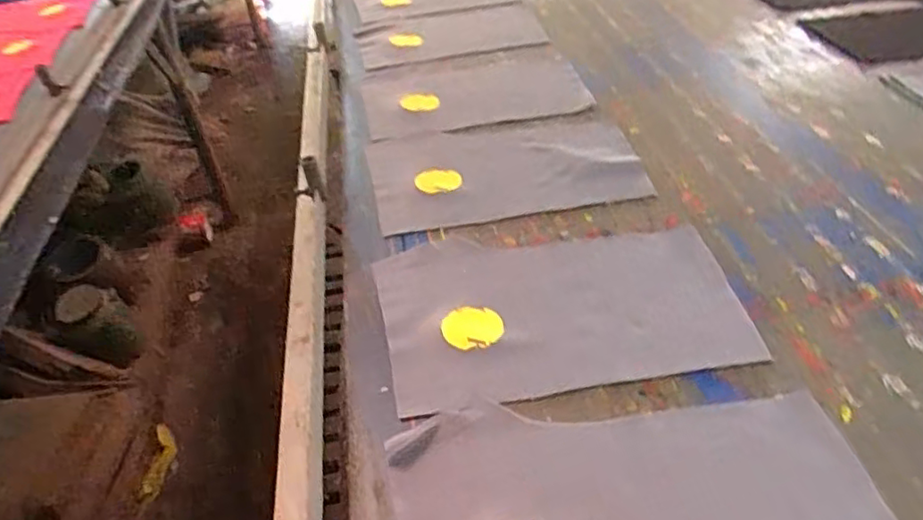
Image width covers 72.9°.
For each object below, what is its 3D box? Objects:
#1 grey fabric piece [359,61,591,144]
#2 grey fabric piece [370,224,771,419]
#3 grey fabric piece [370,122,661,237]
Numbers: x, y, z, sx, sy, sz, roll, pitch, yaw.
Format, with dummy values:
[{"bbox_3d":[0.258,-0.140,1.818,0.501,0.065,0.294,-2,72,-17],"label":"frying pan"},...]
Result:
[{"bbox_3d":[0.015,-0.282,1.032,0.351,0.010,0.230,-6,41,0],"label":"grey fabric piece"},{"bbox_3d":[0.095,0.041,0.653,0.353,0.012,0.226,-8,41,-2],"label":"grey fabric piece"},{"bbox_3d":[0.055,-0.131,0.856,0.355,0.011,0.233,-8,41,-2],"label":"grey fabric piece"}]

